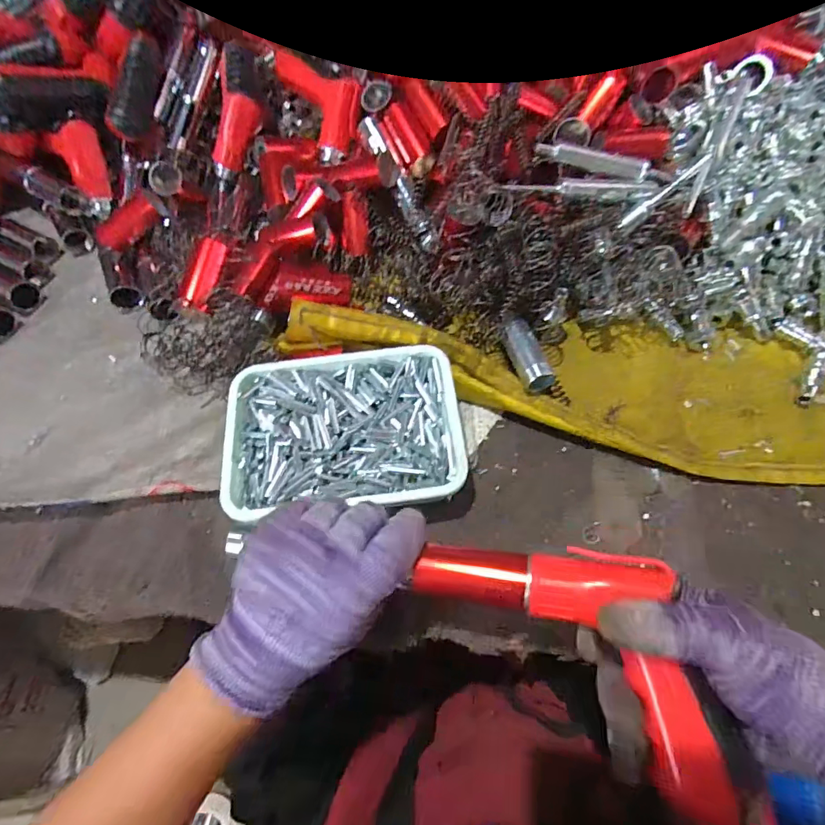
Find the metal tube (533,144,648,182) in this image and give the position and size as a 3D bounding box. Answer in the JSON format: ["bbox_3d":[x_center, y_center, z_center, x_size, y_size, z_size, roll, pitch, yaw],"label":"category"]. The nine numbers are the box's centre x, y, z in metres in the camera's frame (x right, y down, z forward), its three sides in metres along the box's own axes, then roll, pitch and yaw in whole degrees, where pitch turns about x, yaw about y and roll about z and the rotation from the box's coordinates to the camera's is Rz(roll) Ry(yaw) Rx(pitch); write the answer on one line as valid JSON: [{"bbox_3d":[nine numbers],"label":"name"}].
[{"bbox_3d":[0.155,-0.219,0.401,0.102,0.014,0.014,6,63,-10],"label":"metal tube"}]

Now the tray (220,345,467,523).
[{"bbox_3d":[-0.052,0.016,0.363,0.175,0.039,0.131,-8,63,0],"label":"tray"}]

